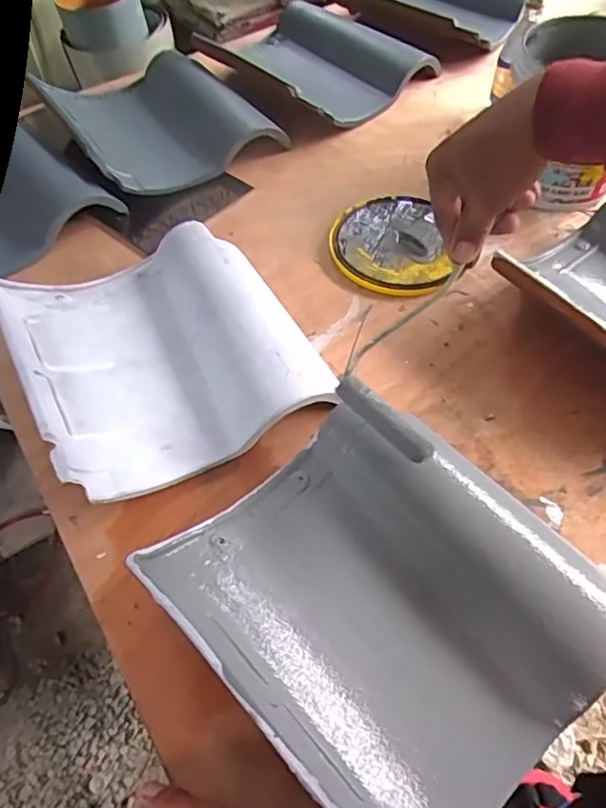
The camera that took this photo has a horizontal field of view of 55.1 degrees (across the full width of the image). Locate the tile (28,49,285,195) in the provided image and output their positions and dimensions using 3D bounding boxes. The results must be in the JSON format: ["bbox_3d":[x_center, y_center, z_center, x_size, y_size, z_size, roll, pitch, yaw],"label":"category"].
[{"bbox_3d":[-0.239,-0.470,0.972,0.296,0.086,0.322,-28,55,-21],"label":"tile"}]

